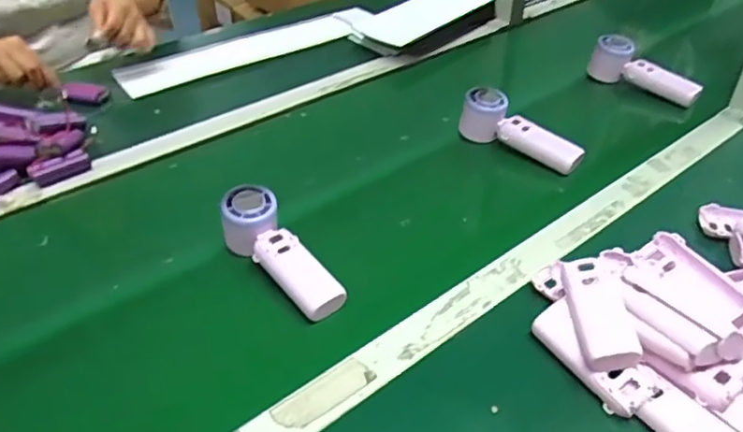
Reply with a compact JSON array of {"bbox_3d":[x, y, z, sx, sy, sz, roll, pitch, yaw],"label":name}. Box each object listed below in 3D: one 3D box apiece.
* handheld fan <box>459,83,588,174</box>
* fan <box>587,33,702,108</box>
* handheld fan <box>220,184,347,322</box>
[{"bbox_3d":[0.194,-0.107,0.772,0.165,0.071,0.047,27,48,29],"label":"handheld fan"},{"bbox_3d":[0.422,-0.224,0.911,0.164,0.071,0.046,29,20,29],"label":"fan"},{"bbox_3d":[-0.091,0.039,0.592,0.056,0.045,0.168,-30,61,-30],"label":"handheld fan"}]

